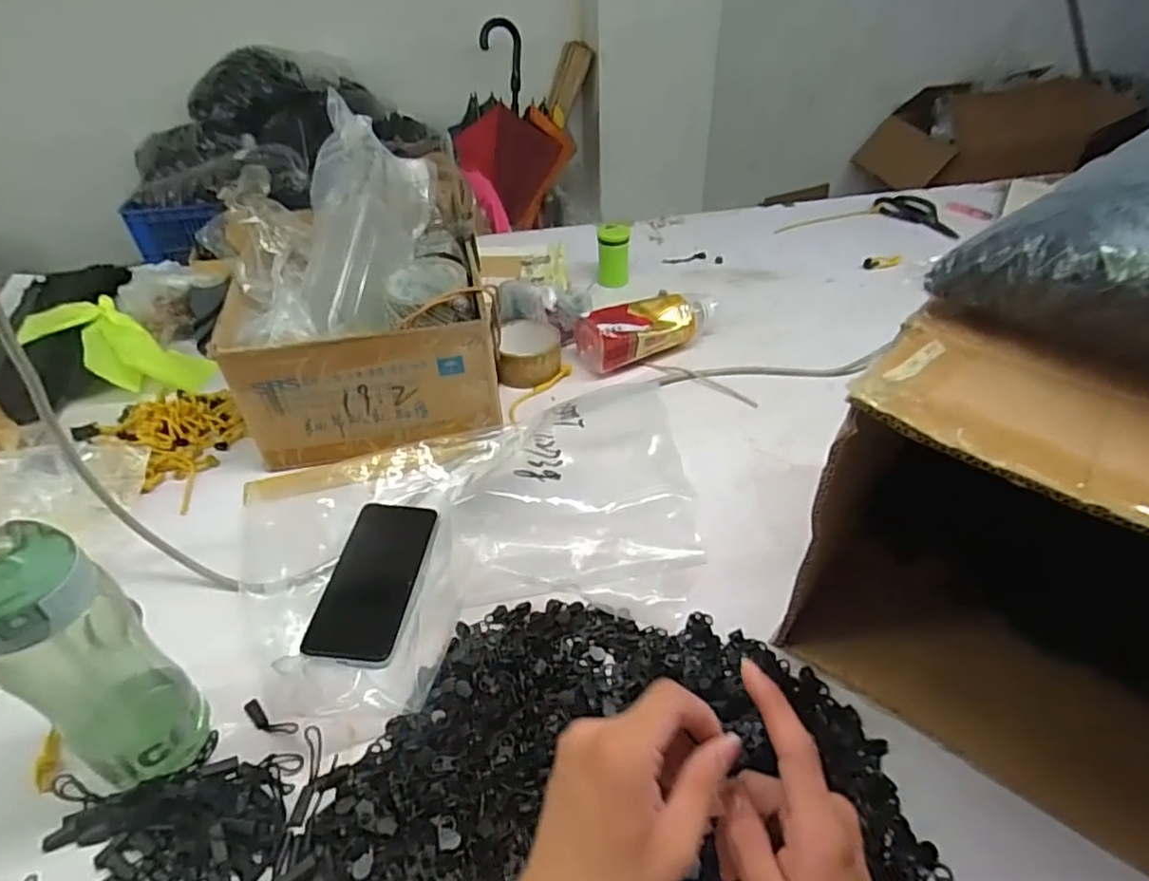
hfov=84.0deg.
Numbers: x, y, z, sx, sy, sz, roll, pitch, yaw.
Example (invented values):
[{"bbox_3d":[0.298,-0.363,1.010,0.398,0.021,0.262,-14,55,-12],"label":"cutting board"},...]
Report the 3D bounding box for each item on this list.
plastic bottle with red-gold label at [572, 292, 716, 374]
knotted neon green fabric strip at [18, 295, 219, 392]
[{"bbox_3d":[0.096,-0.142,0.816,0.179,0.066,0.066,-22,43,-20],"label":"plastic bottle with red-gold label"},{"bbox_3d":[-0.615,-0.122,0.844,0.270,0.069,0.119,20,46,24],"label":"knotted neon green fabric strip"}]

